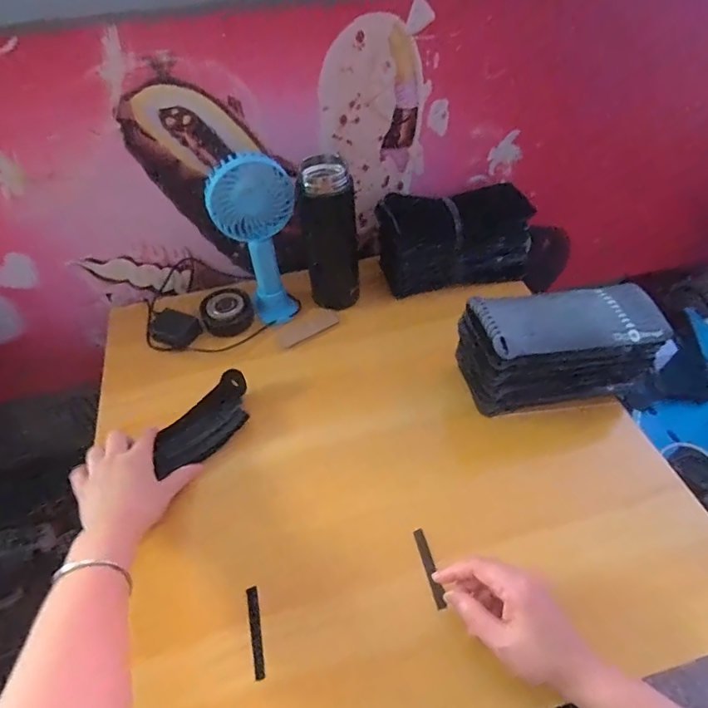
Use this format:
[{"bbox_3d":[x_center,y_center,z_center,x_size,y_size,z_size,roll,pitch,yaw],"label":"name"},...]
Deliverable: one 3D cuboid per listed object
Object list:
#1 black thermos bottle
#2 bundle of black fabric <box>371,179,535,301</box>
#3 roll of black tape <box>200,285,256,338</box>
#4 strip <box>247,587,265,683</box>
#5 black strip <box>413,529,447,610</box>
[{"bbox_3d":[-0.029,-0.147,0.613,0.073,0.177,0.067,-6,48,-3],"label":"black thermos bottle"},{"bbox_3d":[0.144,-0.161,0.661,0.208,0.101,0.095,-10,49,-6],"label":"bundle of black fabric"},{"bbox_3d":[-0.172,-0.058,0.658,0.070,0.030,0.064,-2,48,2],"label":"roll of black tape"},{"bbox_3d":[-0.083,0.234,0.407,0.010,0.004,0.069,-5,49,-16],"label":"strip"},{"bbox_3d":[0.070,0.197,0.446,0.010,0.008,0.070,-11,47,-6],"label":"black strip"}]

